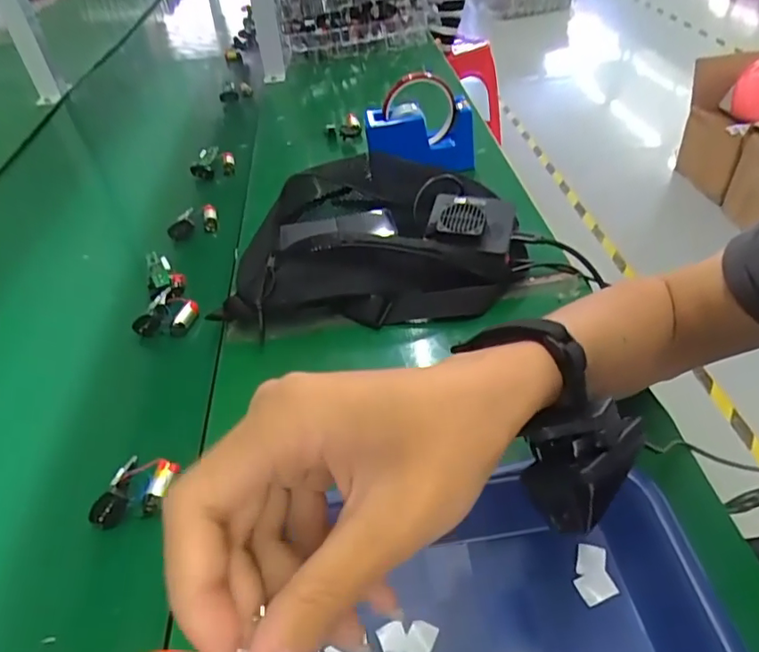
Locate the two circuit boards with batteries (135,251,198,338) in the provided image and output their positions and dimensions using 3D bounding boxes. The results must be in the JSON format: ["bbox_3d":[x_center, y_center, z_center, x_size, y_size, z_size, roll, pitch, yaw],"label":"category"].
[{"bbox_3d":[-0.212,-0.033,0.553,0.057,0.033,0.093,-7,41,-3],"label":"two circuit boards with batteries"}]

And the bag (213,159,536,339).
[{"bbox_3d":[-0.011,-0.090,0.550,0.287,0.099,0.195,-6,41,-1],"label":"bag"}]

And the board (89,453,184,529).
[{"bbox_3d":[-0.173,0.117,0.389,0.041,0.028,0.052,6,42,11],"label":"board"}]

